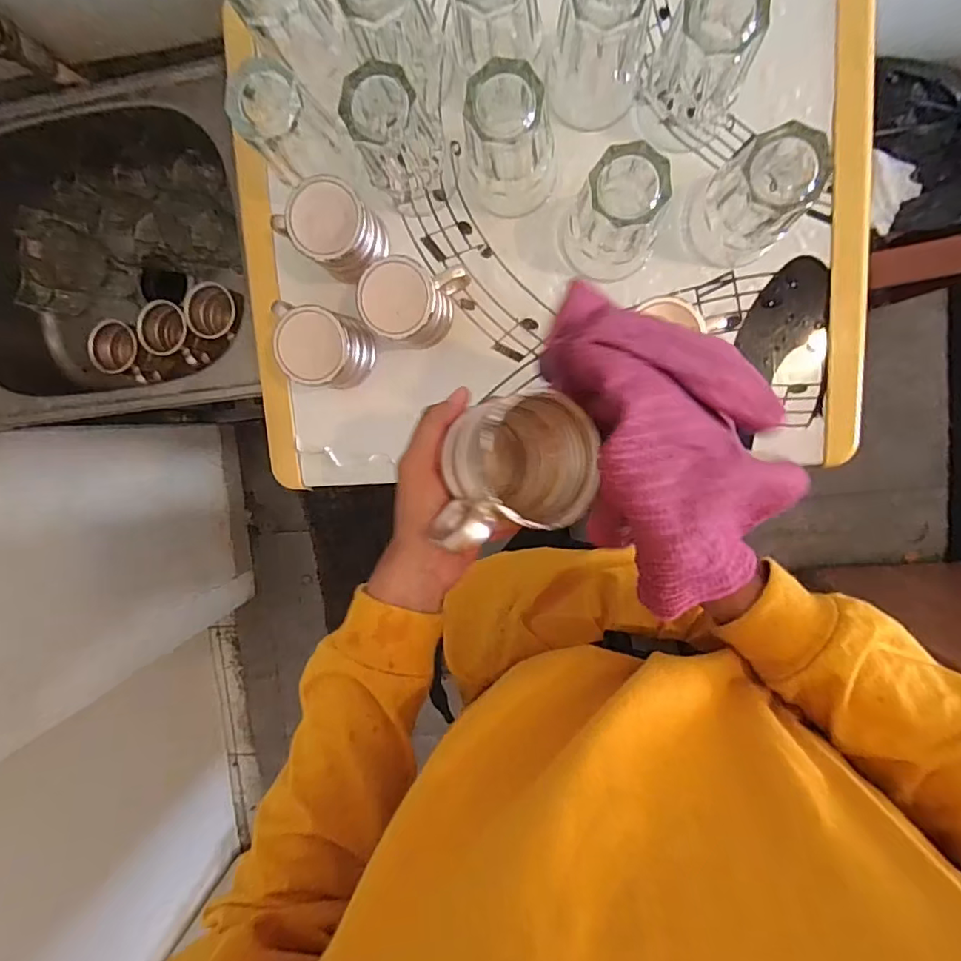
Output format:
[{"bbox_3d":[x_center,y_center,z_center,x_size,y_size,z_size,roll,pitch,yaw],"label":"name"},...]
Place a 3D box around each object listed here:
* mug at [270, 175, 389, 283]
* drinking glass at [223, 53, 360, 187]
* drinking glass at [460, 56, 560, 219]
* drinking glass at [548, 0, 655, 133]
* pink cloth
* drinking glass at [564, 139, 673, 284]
[{"bbox_3d":[-0.135,-0.238,0.531,0.079,0.089,0.069,40,100,0],"label":"mug"},{"bbox_3d":[-0.166,-0.313,0.502,0.067,0.125,0.064,1,97,6],"label":"drinking glass"},{"bbox_3d":[0.027,-0.298,0.490,0.080,0.123,0.075,1,97,6],"label":"drinking glass"},{"bbox_3d":[0.103,-0.371,0.466,0.080,0.127,0.080,1,97,6],"label":"drinking glass"},{"bbox_3d":[0.105,-0.026,0.305,0.117,0.075,0.185,-30,93,9],"label":"pink cloth"},{"bbox_3d":[0.117,-0.231,0.482,0.085,0.140,0.070,11,98,5],"label":"drinking glass"}]

